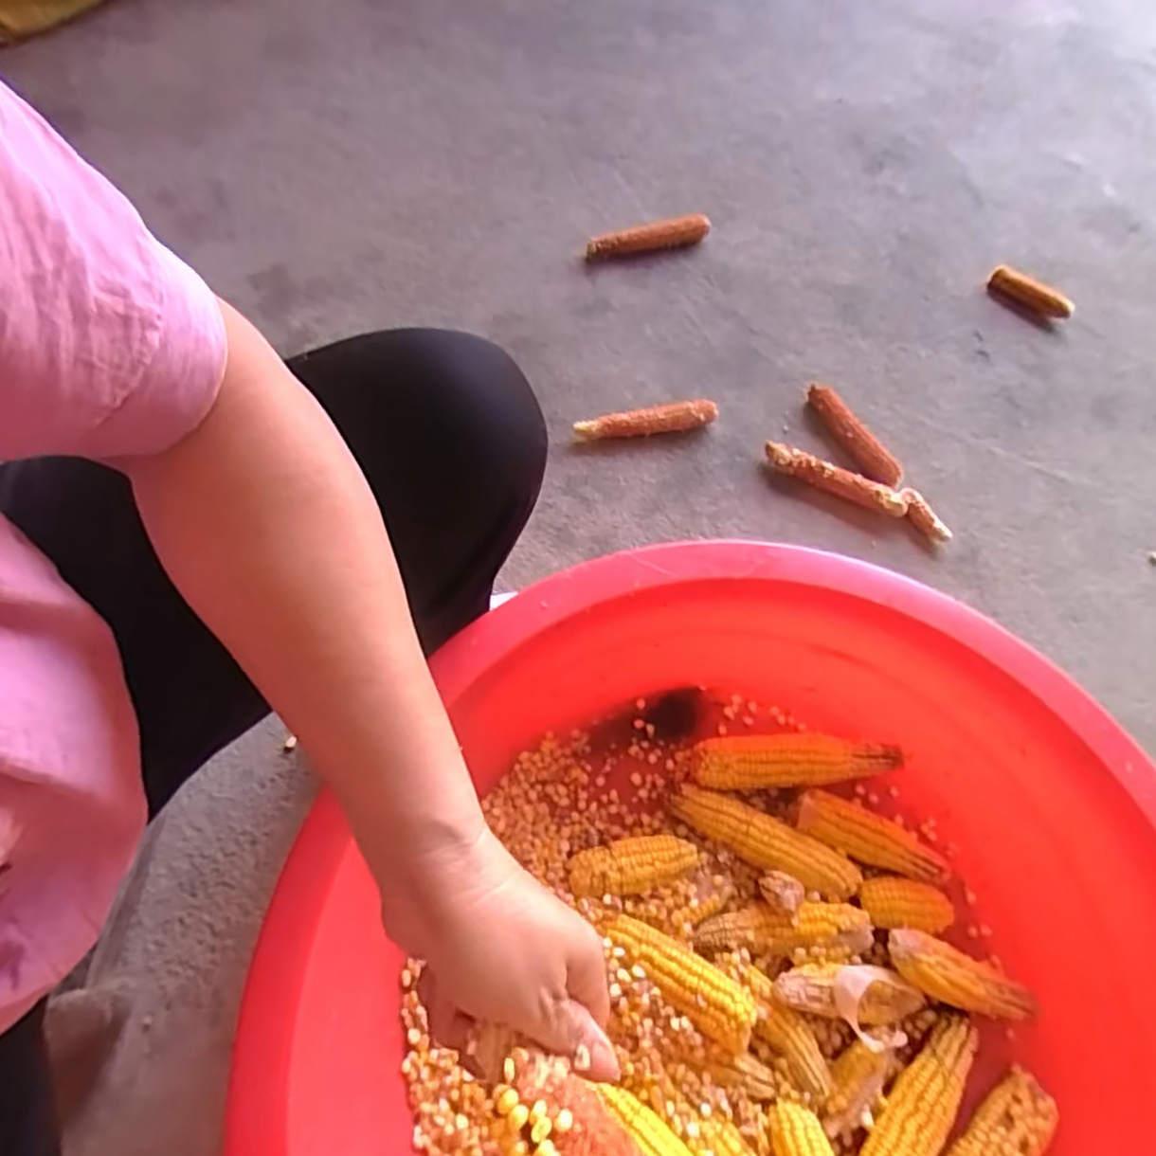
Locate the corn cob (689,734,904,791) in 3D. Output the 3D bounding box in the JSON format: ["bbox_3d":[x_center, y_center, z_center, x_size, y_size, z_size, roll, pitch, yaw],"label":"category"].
[{"bbox_3d":[0.206,0.174,0.659,0.195,0.042,0.048,-4,67,-5],"label":"corn cob"}]

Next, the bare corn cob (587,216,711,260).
[{"bbox_3d":[0.102,-0.479,0.976,0.188,0.036,0.032,-17,67,-11],"label":"bare corn cob"}]

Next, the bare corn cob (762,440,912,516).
[{"bbox_3d":[0.311,-0.118,0.838,0.175,0.030,0.035,27,66,9],"label":"bare corn cob"}]

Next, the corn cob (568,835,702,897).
[{"bbox_3d":[0.049,0.259,0.616,0.116,0.035,0.043,-8,68,-7],"label":"corn cob"}]

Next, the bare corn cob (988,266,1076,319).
[{"bbox_3d":[0.658,-0.412,1.001,0.118,0.043,0.039,29,66,10],"label":"bare corn cob"}]

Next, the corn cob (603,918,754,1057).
[{"bbox_3d":[0.084,0.325,0.566,0.131,0.045,0.044,35,69,11],"label":"corn cob"}]

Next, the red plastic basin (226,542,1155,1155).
[{"bbox_3d":[0.138,0.325,0.527,0.639,0.193,0.662,1,64,-3],"label":"red plastic basin"}]

